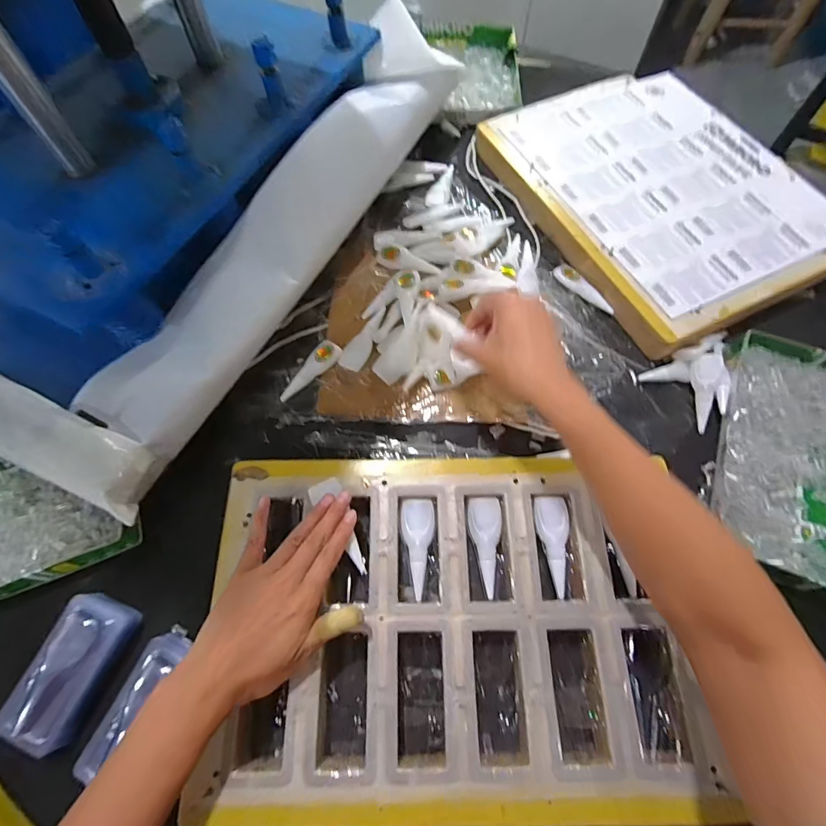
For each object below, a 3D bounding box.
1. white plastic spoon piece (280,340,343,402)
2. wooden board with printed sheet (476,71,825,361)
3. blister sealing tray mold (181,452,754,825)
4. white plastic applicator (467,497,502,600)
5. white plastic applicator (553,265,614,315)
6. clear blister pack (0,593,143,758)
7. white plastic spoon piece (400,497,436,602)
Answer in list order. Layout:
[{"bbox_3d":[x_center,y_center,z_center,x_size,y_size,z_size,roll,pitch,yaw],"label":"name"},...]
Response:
[{"bbox_3d":[-0.114,-0.045,0.494,0.027,0.006,0.086,36,77,-4],"label":"white plastic spoon piece"},{"bbox_3d":[0.332,-0.299,0.588,0.333,0.031,0.409,-24,68,-10],"label":"wooden board with printed sheet"},{"bbox_3d":[0.029,0.177,0.383,0.387,0.037,0.274,-1,66,0],"label":"blister sealing tray mold"},{"bbox_3d":[0.067,0.120,0.400,0.030,0.004,0.085,-1,66,0],"label":"white plastic applicator"},{"bbox_3d":[0.212,-0.153,0.543,0.020,0.011,0.088,-42,72,-17],"label":"white plastic applicator"},{"bbox_3d":[-0.288,0.215,0.369,0.056,0.028,0.111,19,68,9],"label":"clear blister pack"},{"bbox_3d":[0.006,0.121,0.400,0.031,0.006,0.085,-4,66,-1],"label":"white plastic spoon piece"}]

